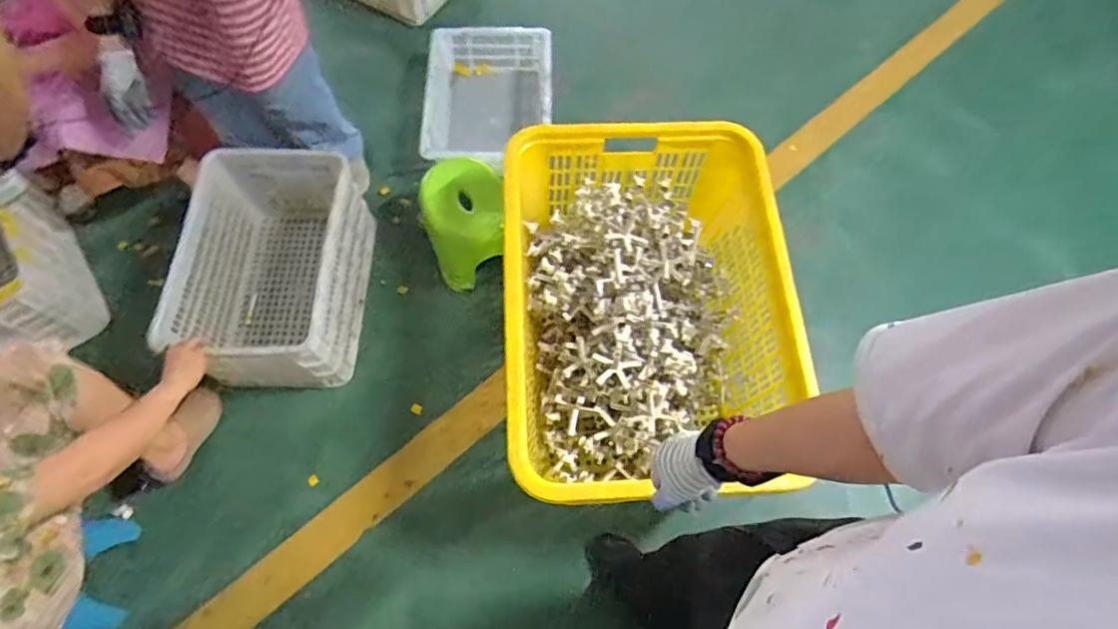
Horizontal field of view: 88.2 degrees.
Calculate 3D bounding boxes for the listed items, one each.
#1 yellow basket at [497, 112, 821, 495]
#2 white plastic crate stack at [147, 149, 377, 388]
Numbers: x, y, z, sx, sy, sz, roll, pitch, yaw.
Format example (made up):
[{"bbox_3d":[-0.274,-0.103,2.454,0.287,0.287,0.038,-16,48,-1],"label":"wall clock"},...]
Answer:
[{"bbox_3d":[0.177,0.006,1.278,0.573,0.354,0.748,-1,69,-1],"label":"yellow basket"},{"bbox_3d":[-0.719,-0.113,1.485,0.388,0.302,0.554,0,66,-3],"label":"white plastic crate stack"}]

